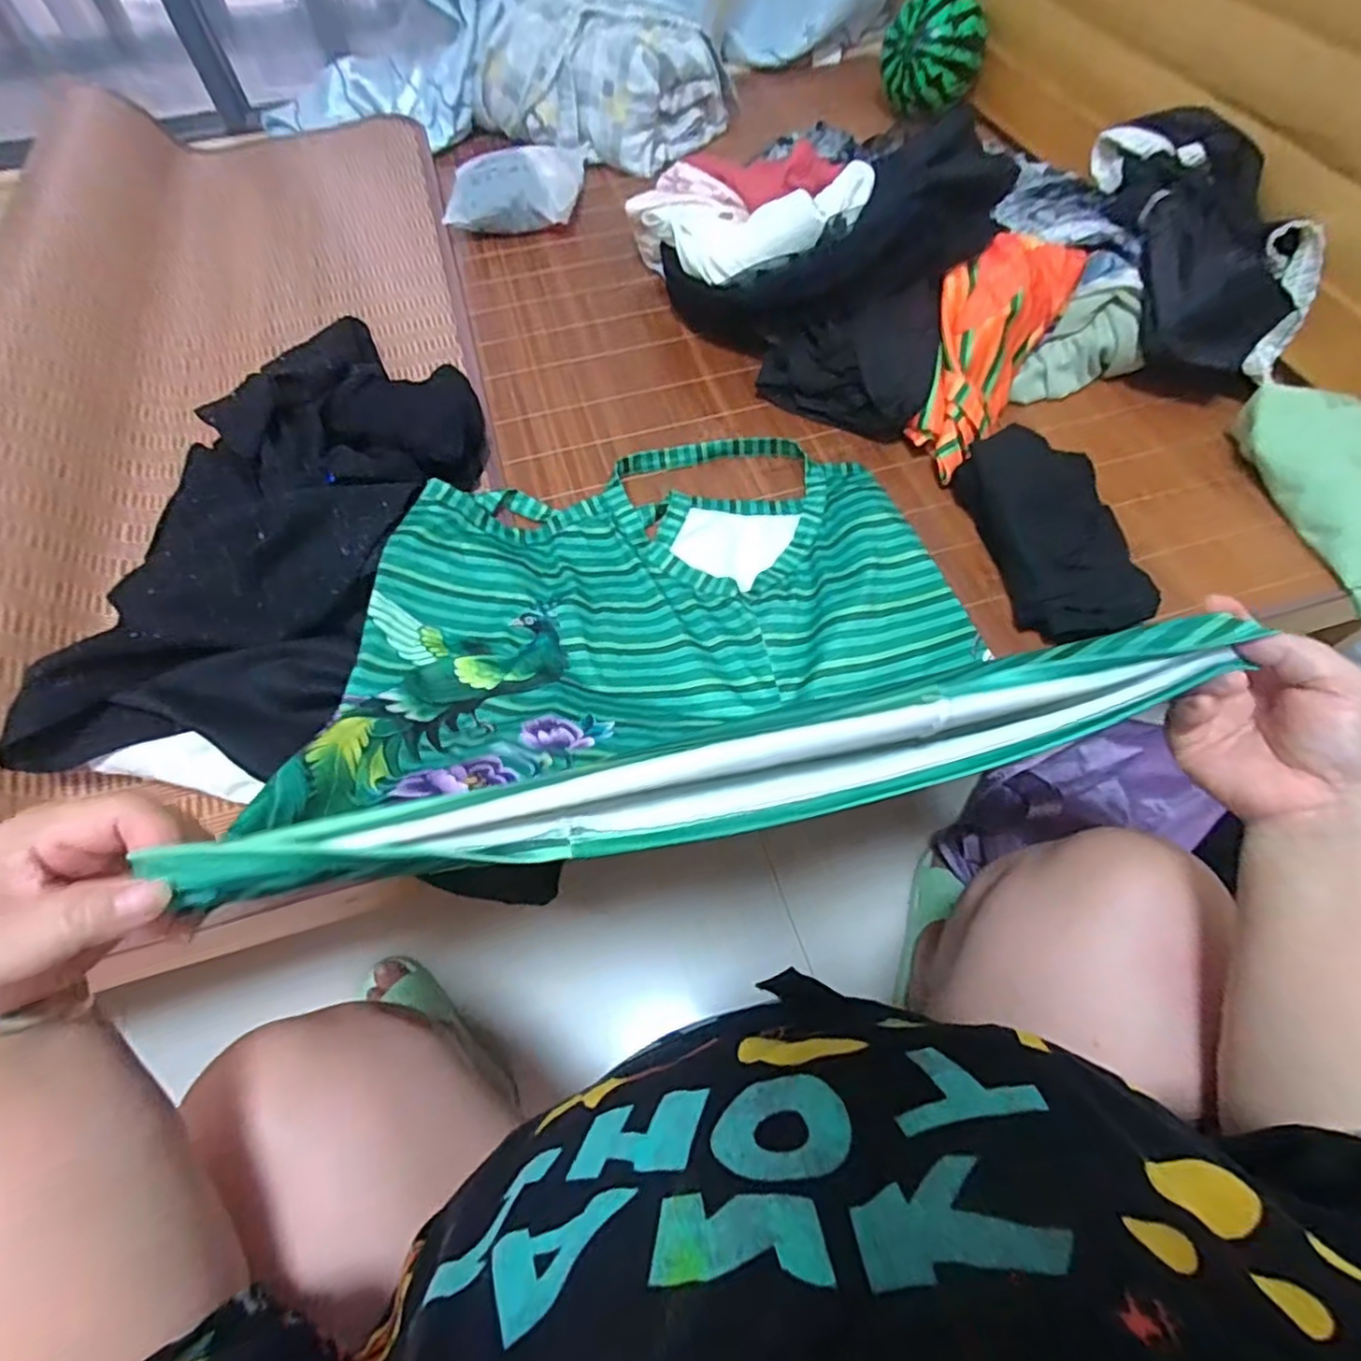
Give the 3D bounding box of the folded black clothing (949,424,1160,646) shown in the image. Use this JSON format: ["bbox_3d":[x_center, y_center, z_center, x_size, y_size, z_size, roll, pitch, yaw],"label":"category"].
[{"bbox_3d":[0.318,-0.129,0.548,0.104,0.056,0.192,-8,60,-3],"label":"folded black clothing"}]

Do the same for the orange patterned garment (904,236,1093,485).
[{"bbox_3d":[0.283,-0.308,0.628,0.104,0.072,0.243,26,87,16],"label":"orange patterned garment"}]

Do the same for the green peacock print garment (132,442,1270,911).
[{"bbox_3d":[-0.016,-0.088,0.465,0.481,0.217,0.406,-19,61,-9],"label":"green peacock print garment"}]

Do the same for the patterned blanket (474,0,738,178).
[{"bbox_3d":[-0.115,-0.901,0.951,0.311,0.155,0.254,29,65,18],"label":"patterned blanket"}]

